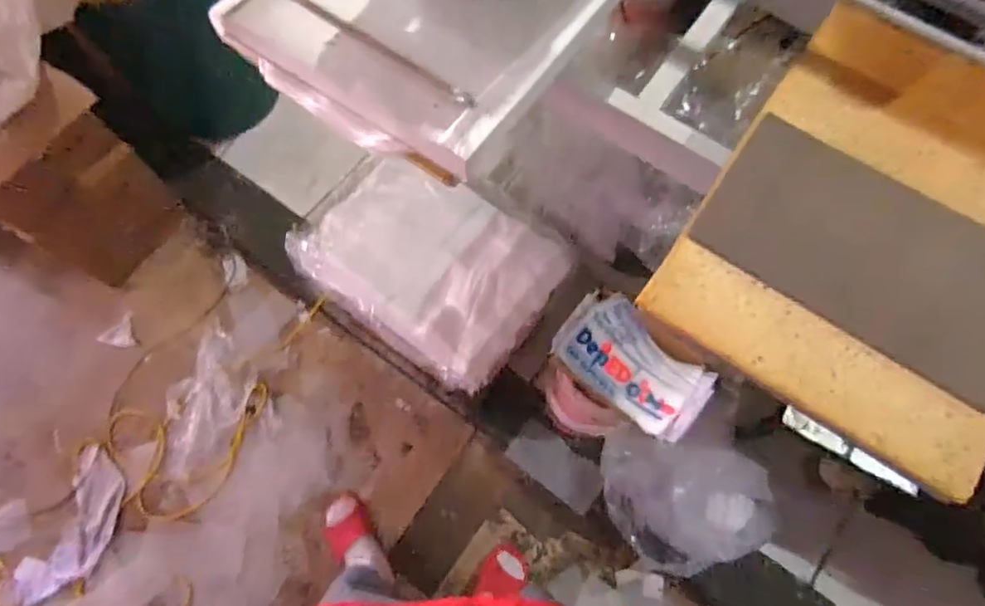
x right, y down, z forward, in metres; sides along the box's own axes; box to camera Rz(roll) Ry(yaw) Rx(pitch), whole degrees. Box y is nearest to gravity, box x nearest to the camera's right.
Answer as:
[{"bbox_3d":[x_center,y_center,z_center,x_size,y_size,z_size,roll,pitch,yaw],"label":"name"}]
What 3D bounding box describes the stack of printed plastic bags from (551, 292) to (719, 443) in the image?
[{"bbox_3d":[0.256,0.109,1.008,0.272,0.060,0.175,42,74,12],"label":"stack of printed plastic bags"}]

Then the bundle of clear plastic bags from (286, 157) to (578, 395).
[{"bbox_3d":[-0.133,-0.082,1.074,0.482,0.066,0.333,34,75,10],"label":"bundle of clear plastic bags"}]

